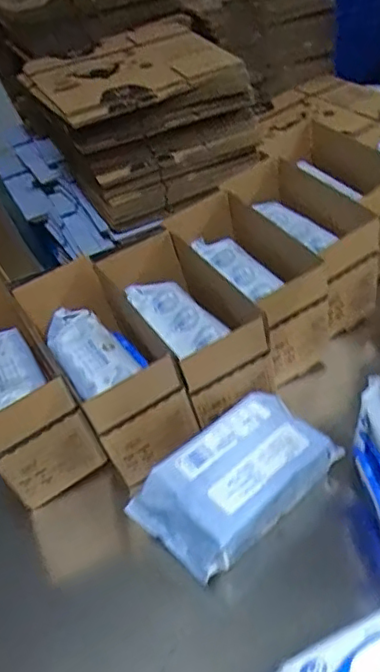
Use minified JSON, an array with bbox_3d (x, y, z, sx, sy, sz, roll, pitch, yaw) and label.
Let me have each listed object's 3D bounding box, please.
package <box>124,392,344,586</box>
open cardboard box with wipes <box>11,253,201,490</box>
[{"bbox_3d":[0.046,0.142,0.612,0.198,0.054,0.108,-34,50,-26],"label":"package"},{"bbox_3d":[-0.092,0.032,0.665,0.114,0.152,0.212,-25,47,-18],"label":"open cardboard box with wipes"}]

